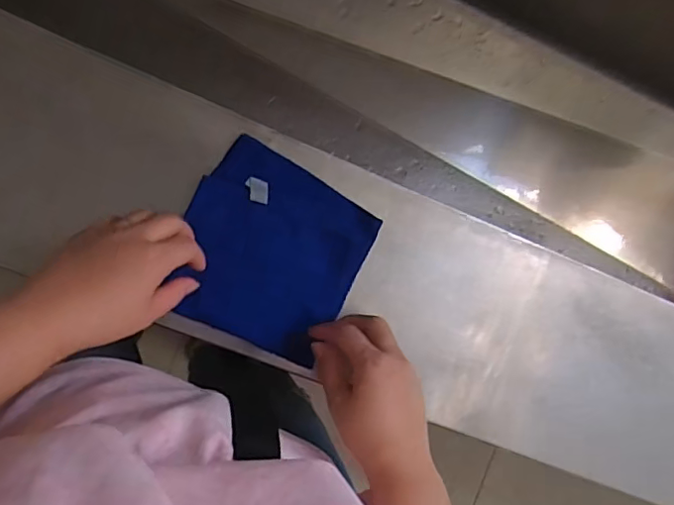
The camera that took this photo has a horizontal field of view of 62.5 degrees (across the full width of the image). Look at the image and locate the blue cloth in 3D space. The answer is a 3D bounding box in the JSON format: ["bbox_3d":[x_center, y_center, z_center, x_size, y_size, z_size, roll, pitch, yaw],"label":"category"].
[{"bbox_3d":[-0.054,-0.001,0.483,0.155,0.029,0.153,27,88,-10],"label":"blue cloth"}]

